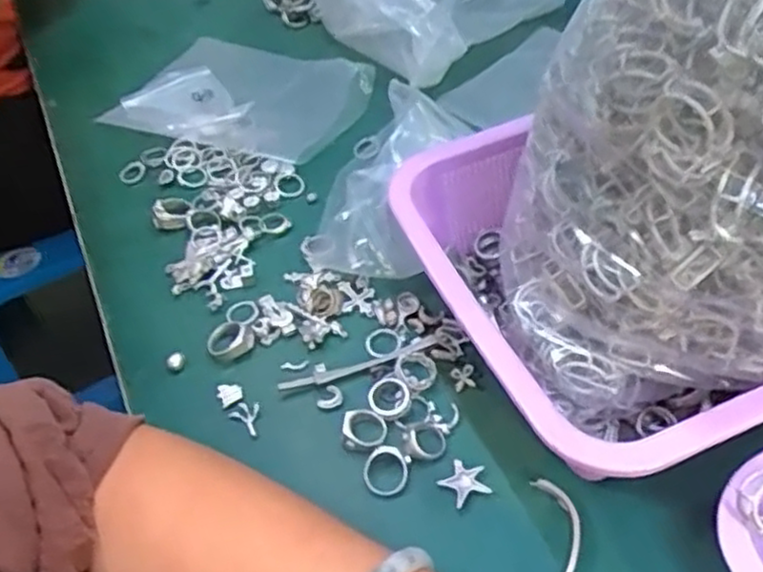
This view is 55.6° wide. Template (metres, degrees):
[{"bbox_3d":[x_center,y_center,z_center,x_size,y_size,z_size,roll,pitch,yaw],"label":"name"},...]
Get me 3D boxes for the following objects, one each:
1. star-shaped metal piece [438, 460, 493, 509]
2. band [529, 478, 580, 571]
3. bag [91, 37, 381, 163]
[{"bbox_3d":[0.043,0.101,0.374,0.024,0.004,0.023,-32,54,-20],"label":"star-shaped metal piece"},{"bbox_3d":[0.080,0.124,0.346,0.026,0.005,0.067,12,52,16],"label":"band"},{"bbox_3d":[-0.116,-0.162,0.608,0.193,0.020,0.143,16,53,18],"label":"bag"}]

